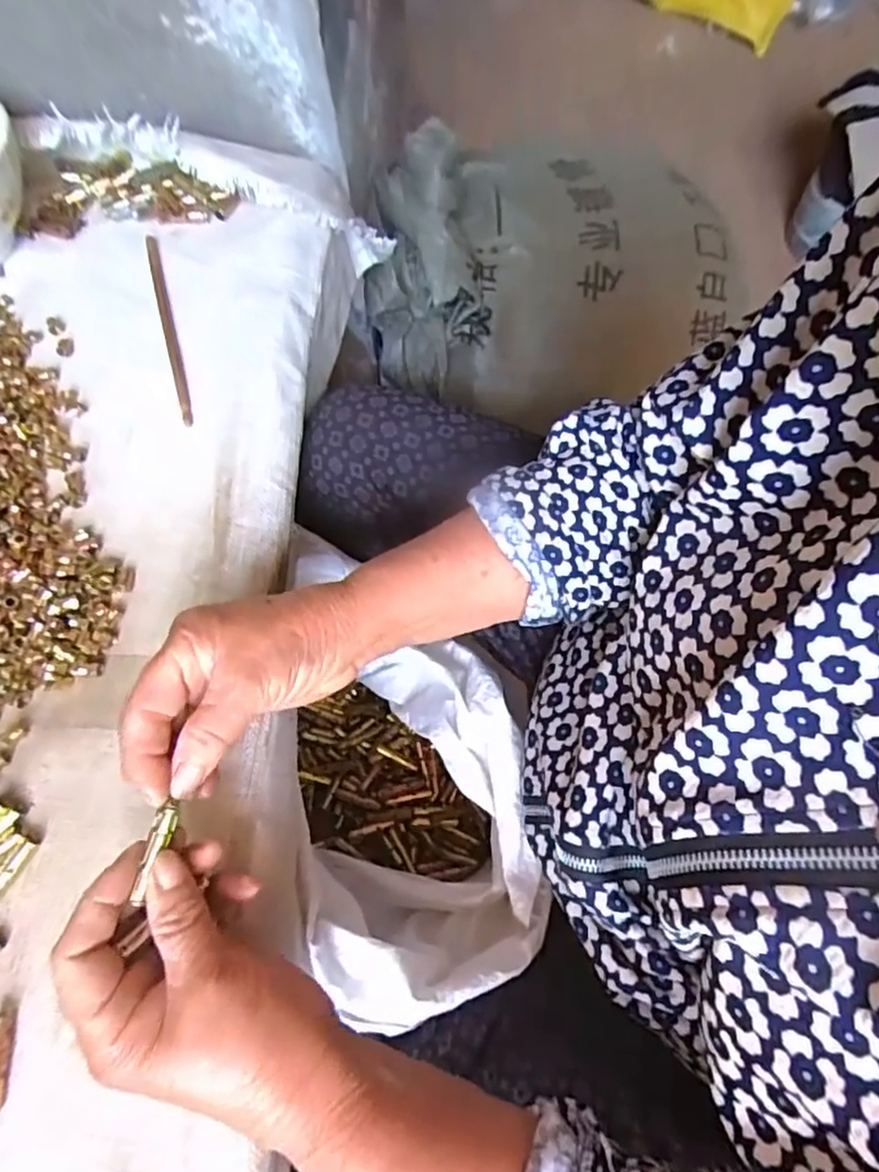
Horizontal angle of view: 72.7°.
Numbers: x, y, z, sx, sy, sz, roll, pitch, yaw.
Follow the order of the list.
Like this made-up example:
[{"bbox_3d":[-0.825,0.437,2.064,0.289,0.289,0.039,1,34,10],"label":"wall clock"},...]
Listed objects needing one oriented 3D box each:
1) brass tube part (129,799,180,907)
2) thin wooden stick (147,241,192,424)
[{"bbox_3d":[-0.121,0.113,0.254,0.009,0.008,0.041,13,71,4],"label":"brass tube part"},{"bbox_3d":[-0.190,-0.183,0.417,0.008,0.005,0.175,-18,72,-4],"label":"thin wooden stick"}]

